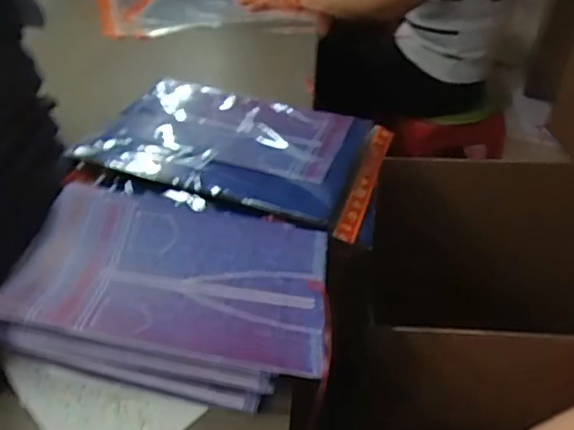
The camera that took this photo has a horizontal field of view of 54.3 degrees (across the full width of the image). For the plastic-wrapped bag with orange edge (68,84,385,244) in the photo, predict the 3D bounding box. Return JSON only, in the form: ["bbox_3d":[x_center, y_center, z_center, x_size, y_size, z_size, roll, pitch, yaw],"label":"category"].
[{"bbox_3d":[-0.076,-0.105,0.852,0.423,0.049,0.297,13,42,12],"label":"plastic-wrapped bag with orange edge"}]

